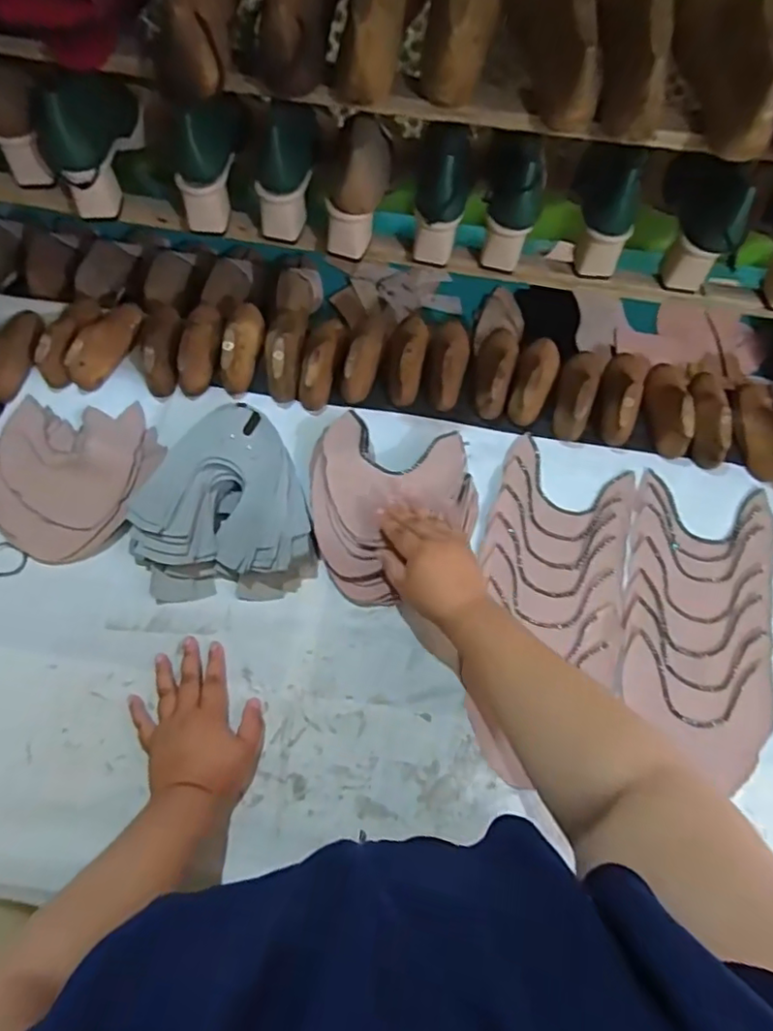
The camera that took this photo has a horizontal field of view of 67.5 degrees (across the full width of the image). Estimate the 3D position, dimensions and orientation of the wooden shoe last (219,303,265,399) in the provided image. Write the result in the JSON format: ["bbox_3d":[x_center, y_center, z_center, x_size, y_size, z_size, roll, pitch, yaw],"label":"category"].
[{"bbox_3d":[-0.193,-0.233,0.765,0.049,0.060,0.139,5,69,0],"label":"wooden shoe last"}]

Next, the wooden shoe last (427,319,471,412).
[{"bbox_3d":[0.081,-0.206,0.760,0.054,0.050,0.137,13,69,3],"label":"wooden shoe last"}]

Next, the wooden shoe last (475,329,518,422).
[{"bbox_3d":[0.144,-0.195,0.761,0.055,0.049,0.141,16,69,4],"label":"wooden shoe last"}]

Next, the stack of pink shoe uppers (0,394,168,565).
[{"bbox_3d":[-0.398,-0.060,0.703,0.221,0.022,0.206,21,69,6],"label":"stack of pink shoe uppers"}]

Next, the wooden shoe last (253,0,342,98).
[{"bbox_3d":[-0.076,-0.471,0.516,0.060,0.080,0.152,17,85,5],"label":"wooden shoe last"}]

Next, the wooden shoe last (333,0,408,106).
[{"bbox_3d":[-0.009,-0.450,0.510,0.060,0.071,0.171,15,88,4],"label":"wooden shoe last"}]

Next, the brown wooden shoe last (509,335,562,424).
[{"bbox_3d":[0.196,-0.182,0.756,0.051,0.050,0.134,20,69,6],"label":"brown wooden shoe last"}]

